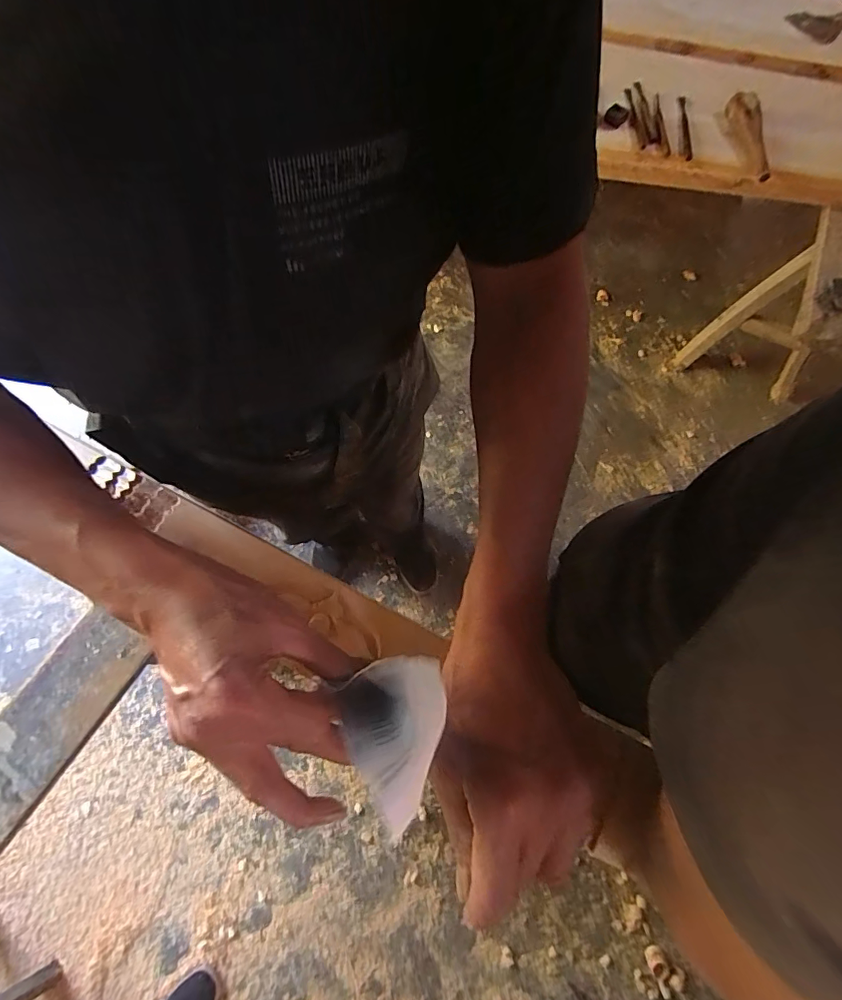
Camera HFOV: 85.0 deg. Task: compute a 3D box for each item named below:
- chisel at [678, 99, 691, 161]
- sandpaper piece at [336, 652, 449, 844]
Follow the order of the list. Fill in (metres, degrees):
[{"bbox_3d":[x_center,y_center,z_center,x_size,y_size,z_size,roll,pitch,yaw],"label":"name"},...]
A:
[{"bbox_3d":[0.707,-1.001,1.234,0.025,0.020,0.244,6,72,0],"label":"chisel"},{"bbox_3d":[-0.012,0.111,0.231,0.058,0.085,0.058,0,72,-1],"label":"sandpaper piece"}]

